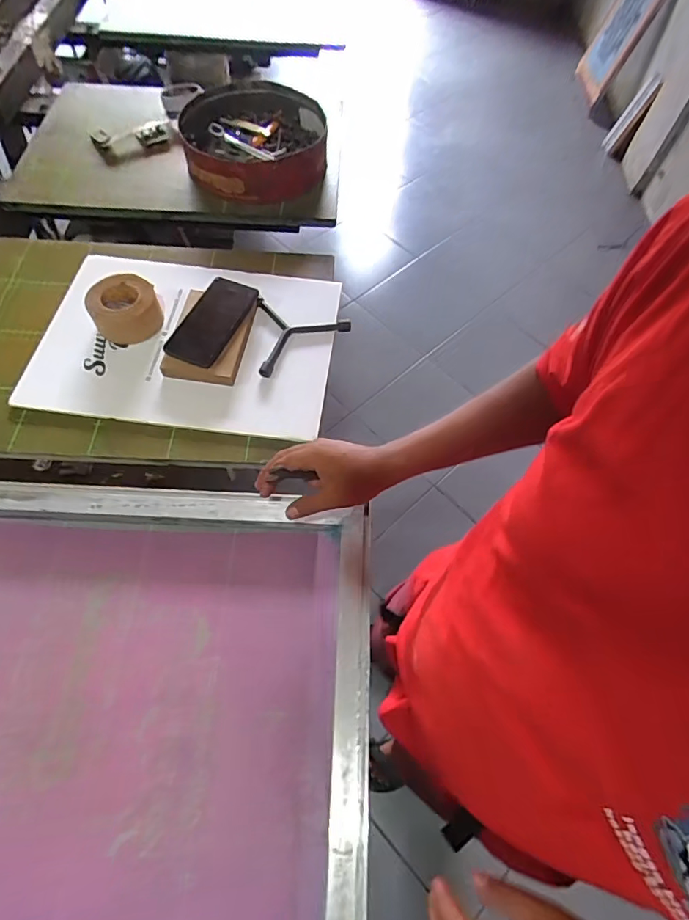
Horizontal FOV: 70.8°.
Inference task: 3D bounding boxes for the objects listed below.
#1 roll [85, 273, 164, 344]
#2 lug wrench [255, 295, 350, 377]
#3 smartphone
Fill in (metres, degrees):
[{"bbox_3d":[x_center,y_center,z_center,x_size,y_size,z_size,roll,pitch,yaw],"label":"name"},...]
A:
[{"bbox_3d":[-0.323,-0.223,0.717,0.096,0.058,0.094,-20,64,-12],"label":"roll"},{"bbox_3d":[-0.092,-0.202,0.733,0.159,0.022,0.126,-38,69,-19],"label":"lug wrench"},{"bbox_3d":[-0.190,-0.205,0.704,0.076,0.014,0.161,26,64,0],"label":"smartphone"}]

